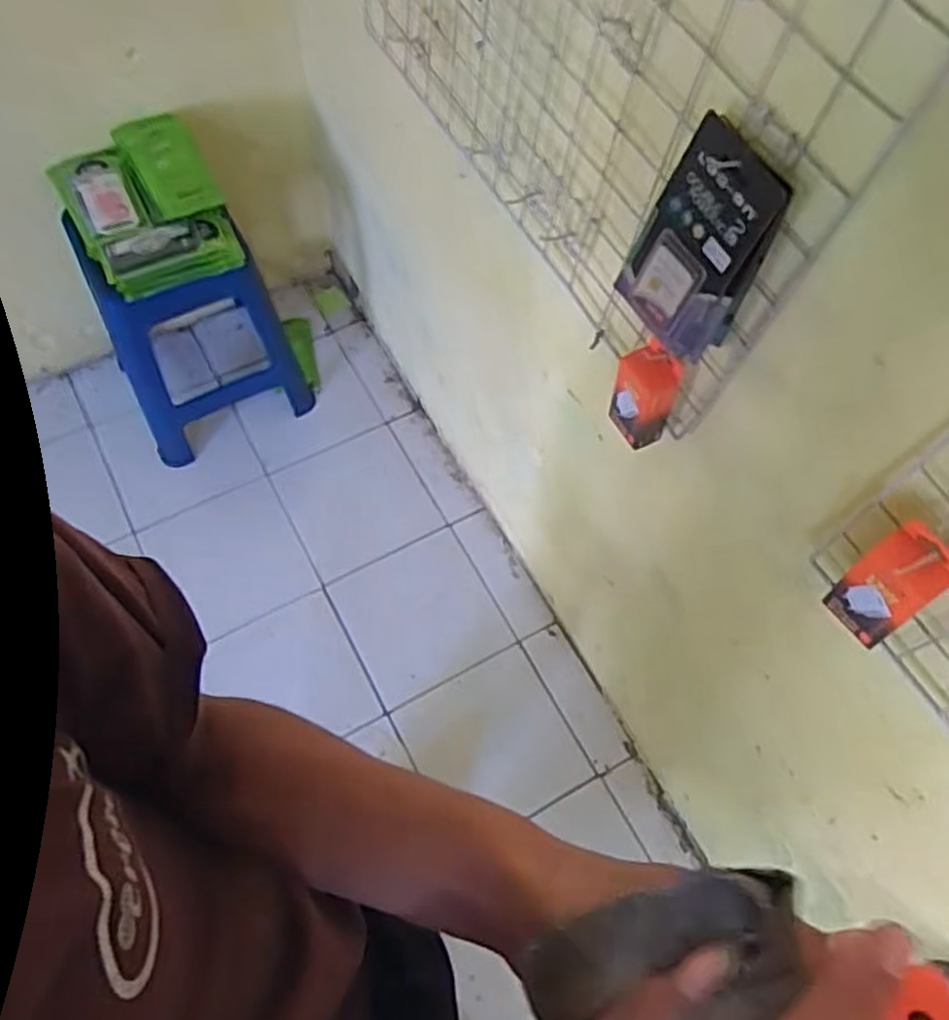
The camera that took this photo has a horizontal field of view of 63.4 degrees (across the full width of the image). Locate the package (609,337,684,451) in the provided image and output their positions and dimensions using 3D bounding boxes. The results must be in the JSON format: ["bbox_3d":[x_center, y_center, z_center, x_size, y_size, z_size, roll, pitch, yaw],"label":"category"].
[{"bbox_3d":[0.182,-0.121,0.820,0.046,0.113,0.063,-27,68,-15],"label":"package"}]

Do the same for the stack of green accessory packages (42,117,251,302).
[{"bbox_3d":[-0.587,-0.544,1.373,0.246,0.106,0.327,-26,68,-15],"label":"stack of green accessory packages"}]

